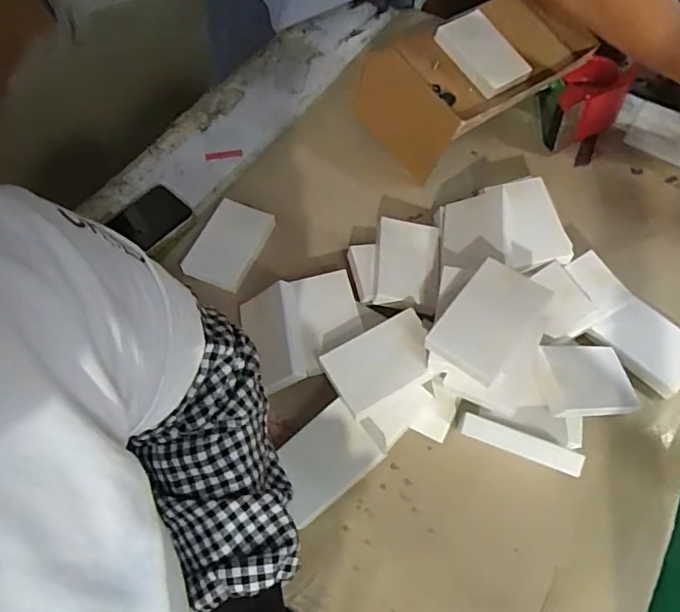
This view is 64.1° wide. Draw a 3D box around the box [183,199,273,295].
[{"bbox_3d":[-0.135,-0.076,0.659,0.074,0.016,0.114,24,68,3],"label":"box"}]

